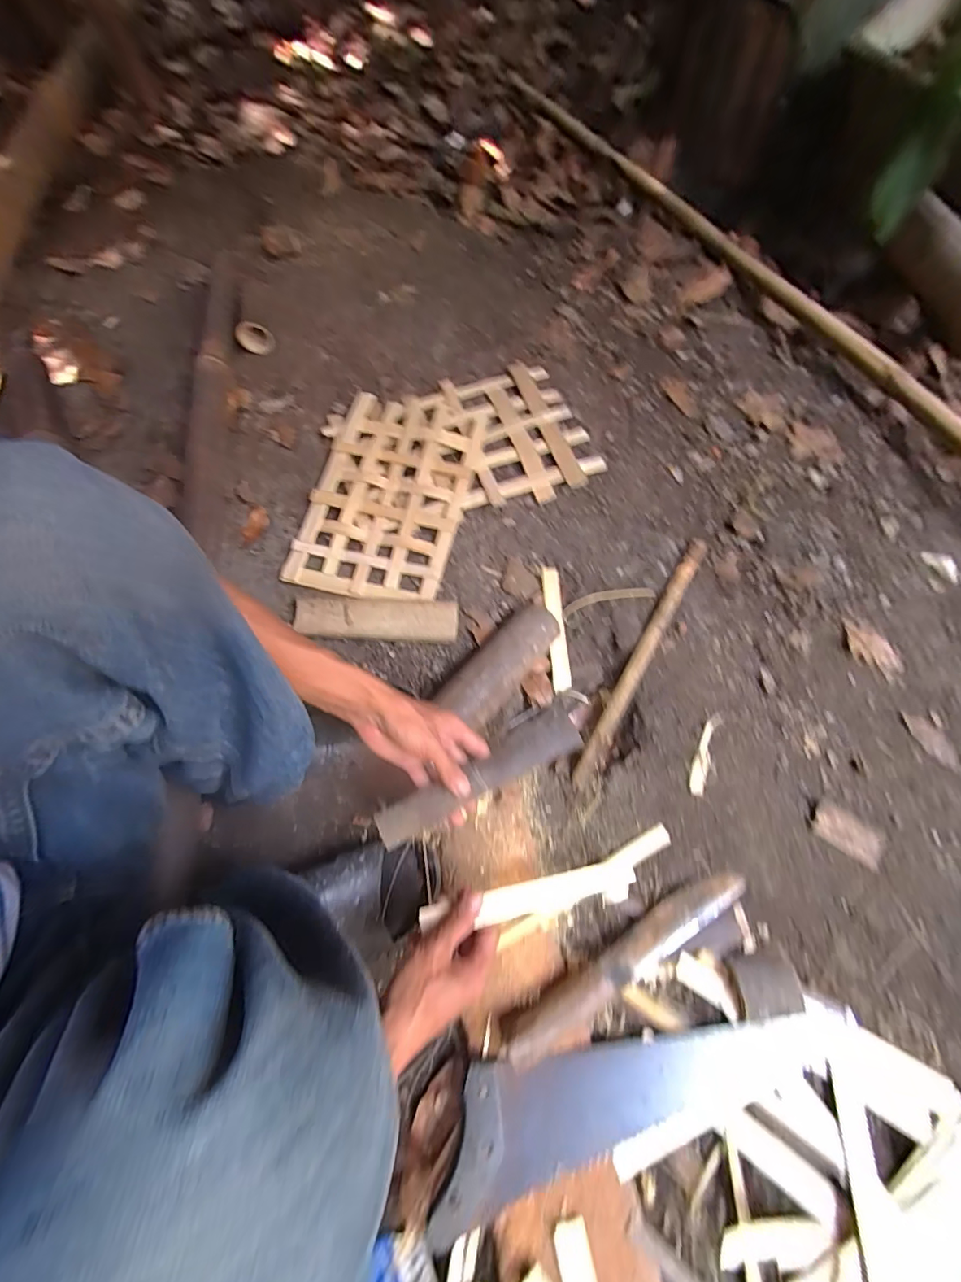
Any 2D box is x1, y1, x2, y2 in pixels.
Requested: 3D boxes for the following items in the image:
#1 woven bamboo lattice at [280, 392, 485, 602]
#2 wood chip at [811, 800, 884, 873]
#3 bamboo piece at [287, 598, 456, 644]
[{"bbox_3d":[-0.143,-0.233,0.716,0.234,0.025,0.351,11,68,7],"label":"woven bamboo lattice"},{"bbox_3d":[0.420,0.220,0.533,0.072,0.004,0.042,34,73,15],"label":"wood chip"},{"bbox_3d":[-0.146,-0.031,0.651,0.225,0.013,0.060,3,68,3],"label":"bamboo piece"}]

